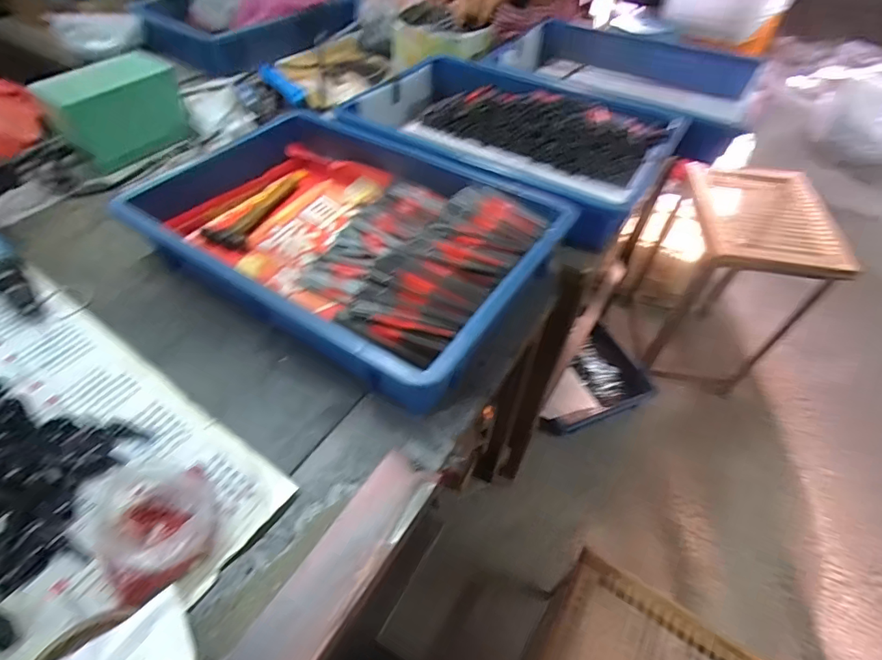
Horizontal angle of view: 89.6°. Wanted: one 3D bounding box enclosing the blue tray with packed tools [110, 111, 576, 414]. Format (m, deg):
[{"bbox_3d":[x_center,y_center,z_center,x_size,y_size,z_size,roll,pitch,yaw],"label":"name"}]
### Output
[{"bbox_3d":[-0.110,-0.131,0.517,0.444,0.084,0.313,33,57,23],"label":"blue tray with packed tools"}]

